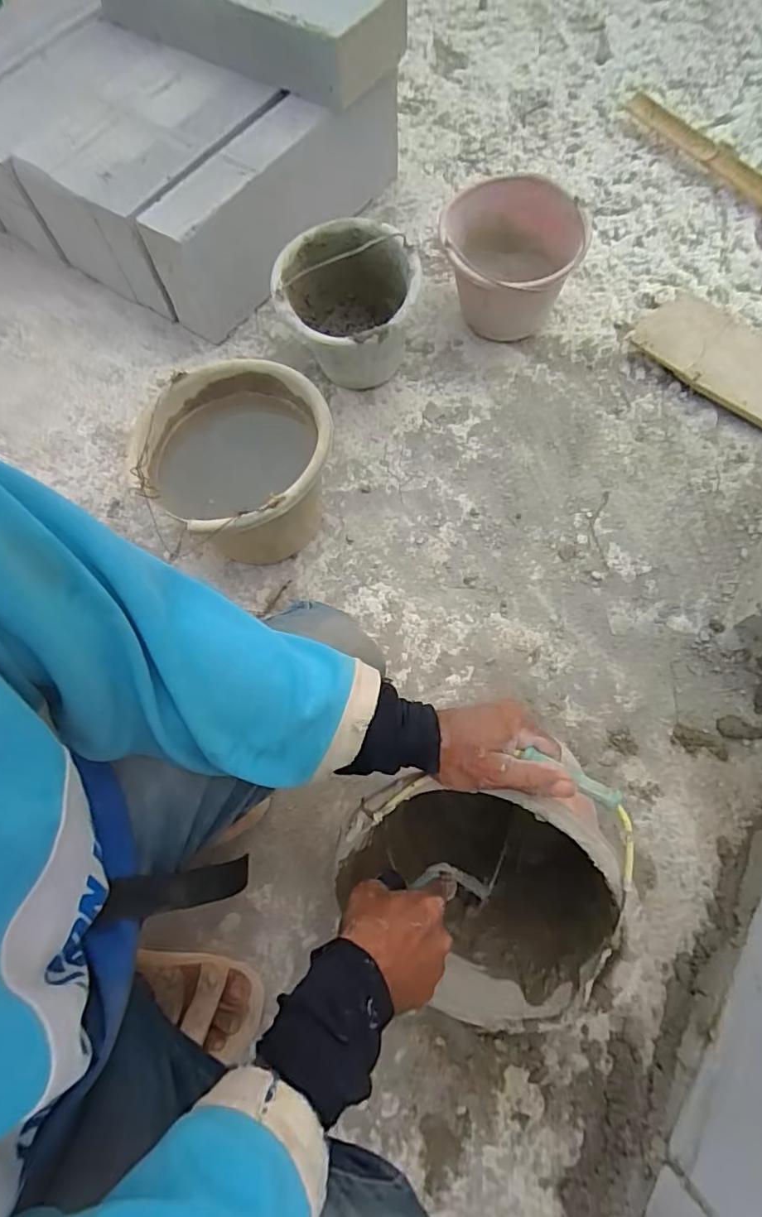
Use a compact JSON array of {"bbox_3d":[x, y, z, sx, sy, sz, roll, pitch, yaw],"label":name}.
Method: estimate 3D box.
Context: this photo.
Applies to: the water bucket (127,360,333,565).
[{"bbox_3d":[-0.191,-0.200,0.764,0.244,0.231,0.254,-1,69,2],"label":"water bucket"}]

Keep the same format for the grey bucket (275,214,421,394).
[{"bbox_3d":[-0.054,-0.479,0.901,0.216,0.185,0.236,-1,69,2],"label":"grey bucket"}]

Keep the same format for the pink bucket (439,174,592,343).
[{"bbox_3d":[0.220,-0.577,0.930,0.221,0.173,0.210,-1,69,2],"label":"pink bucket"}]

